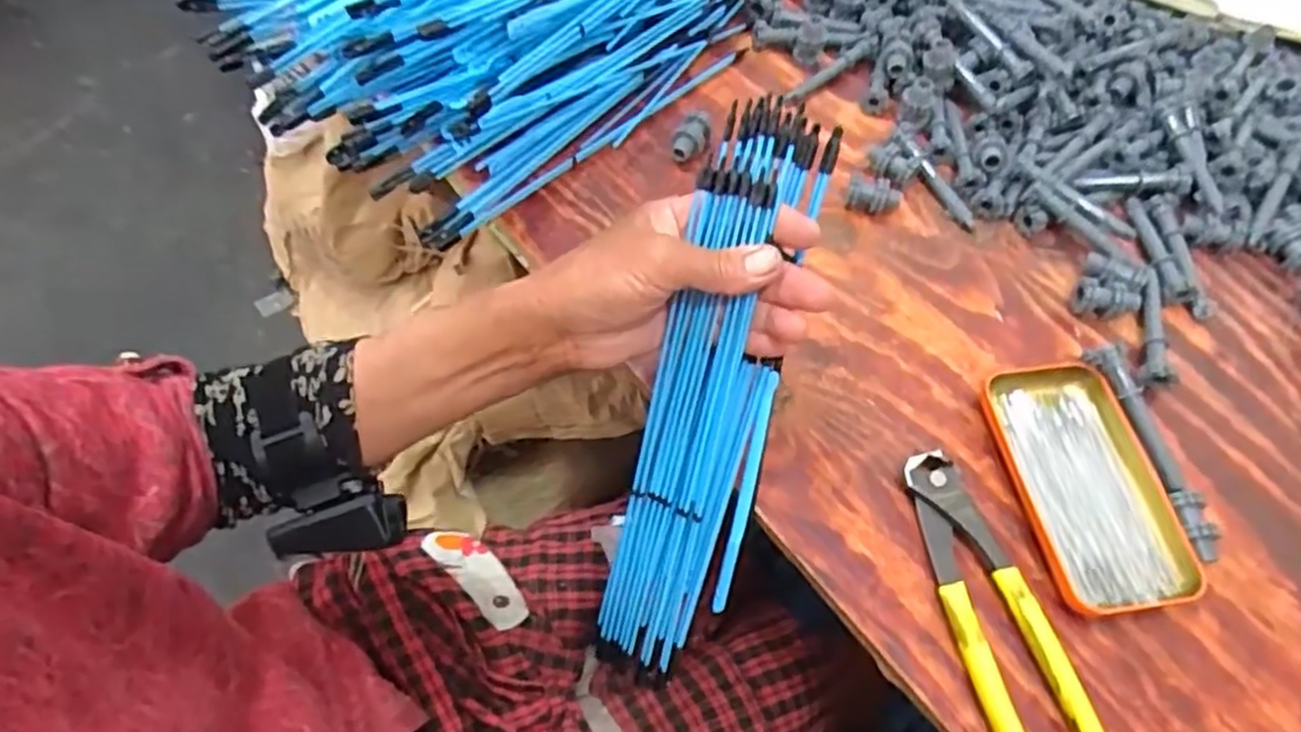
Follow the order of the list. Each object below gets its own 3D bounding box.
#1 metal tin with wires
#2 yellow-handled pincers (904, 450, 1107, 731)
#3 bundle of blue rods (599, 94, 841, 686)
[{"bbox_3d":[0.246,0.065,0.440,0.070,0.021,0.143,-6,60,-6],"label":"metal tin with wires"},{"bbox_3d":[0.180,0.137,0.394,0.048,0.015,0.197,-12,61,-10],"label":"yellow-handled pincers"},{"bbox_3d":[0.033,0.029,0.435,0.068,0.333,0.025,14,18,5],"label":"bundle of blue rods"}]

